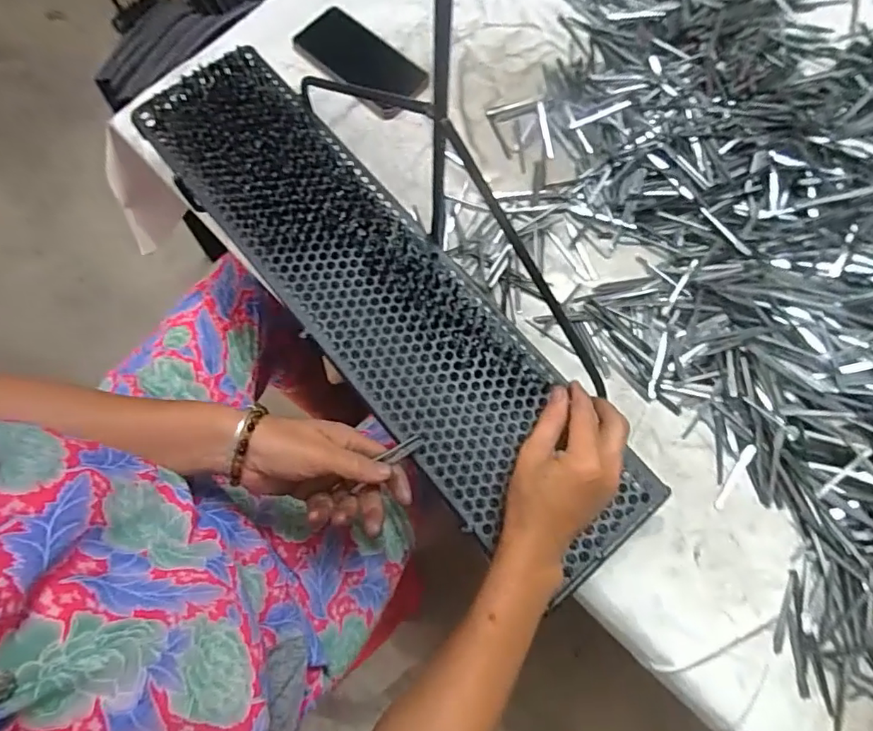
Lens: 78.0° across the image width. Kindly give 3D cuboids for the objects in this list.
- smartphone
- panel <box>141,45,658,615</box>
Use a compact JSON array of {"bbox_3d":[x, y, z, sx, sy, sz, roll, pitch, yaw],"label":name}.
[{"bbox_3d":[-0.085,-0.354,0.624,0.078,0.013,0.157,-43,78,-10],"label":"smartphone"},{"bbox_3d":[-0.054,-0.066,0.482,0.142,0.030,0.581,-40,80,-9],"label":"panel"}]

